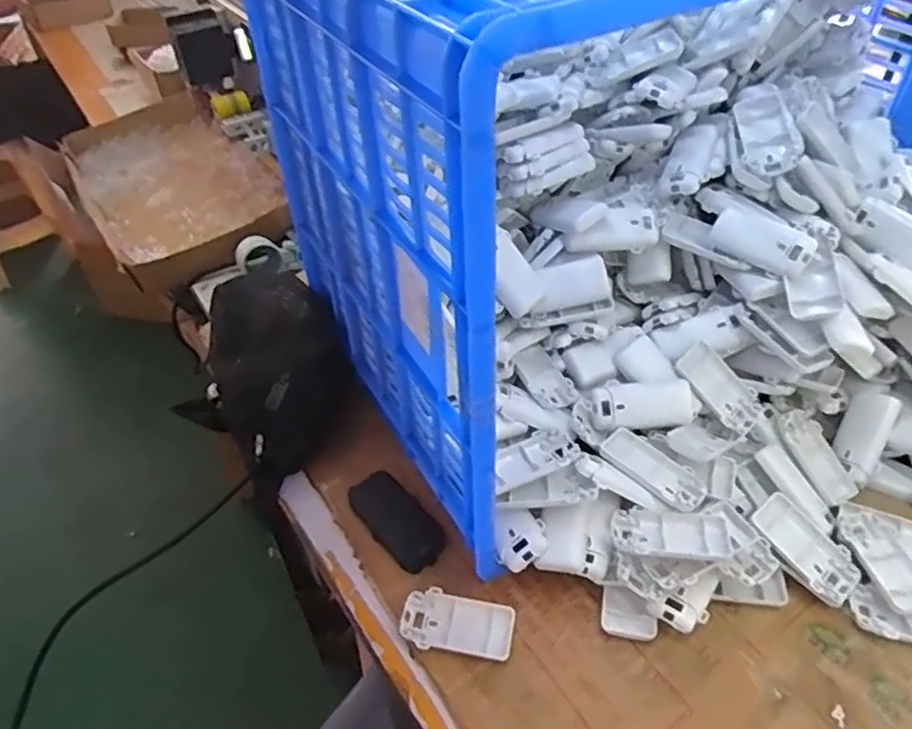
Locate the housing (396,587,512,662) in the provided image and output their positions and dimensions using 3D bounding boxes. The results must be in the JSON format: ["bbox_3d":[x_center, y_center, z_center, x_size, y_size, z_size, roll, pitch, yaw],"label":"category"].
[{"bbox_3d":[0.001,0.228,0.577,0.096,0.018,0.048,6,46,13],"label":"housing"}]

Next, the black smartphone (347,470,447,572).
[{"bbox_3d":[-0.059,0.153,0.651,0.053,0.015,0.110,-36,65,-26],"label":"black smartphone"}]

